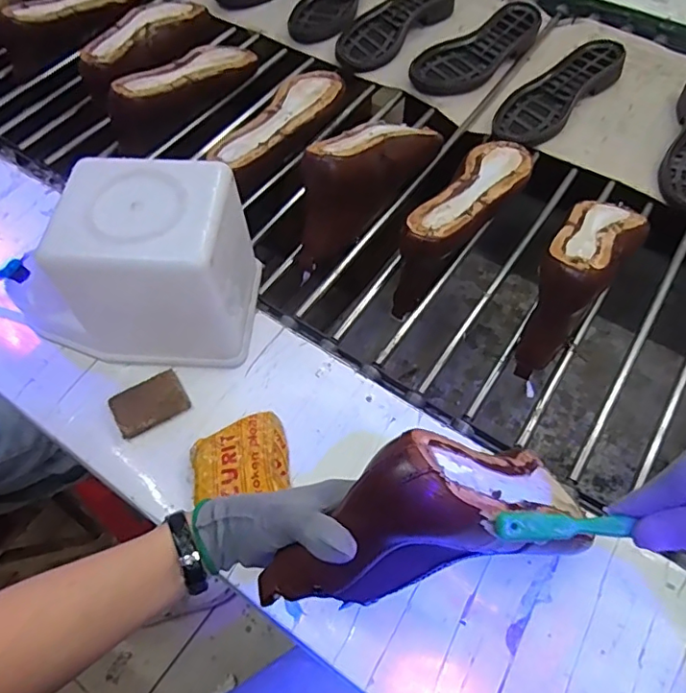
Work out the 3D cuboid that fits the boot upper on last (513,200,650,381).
[{"bbox_3d":[0.267,-0.083,0.614,0.081,0.131,0.255,31,68,17],"label":"boot upper on last"}]

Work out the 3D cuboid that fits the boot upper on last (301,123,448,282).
[{"bbox_3d":[0.024,-0.224,0.706,0.080,0.127,0.275,34,69,18],"label":"boot upper on last"}]

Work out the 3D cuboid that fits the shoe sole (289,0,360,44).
[{"bbox_3d":[-0.017,-0.638,0.983,0.105,0.026,0.275,14,64,10],"label":"shoe sole"}]

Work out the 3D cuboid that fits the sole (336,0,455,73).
[{"bbox_3d":[0.081,-0.550,0.932,0.103,0.027,0.262,37,69,19],"label":"sole"}]

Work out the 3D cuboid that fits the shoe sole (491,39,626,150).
[{"bbox_3d":[0.321,-0.386,0.832,0.270,0.034,0.098,-42,68,-18],"label":"shoe sole"}]

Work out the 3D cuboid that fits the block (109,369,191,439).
[{"bbox_3d":[-0.194,0.057,0.550,0.069,0.015,0.050,-28,63,-14],"label":"block"}]

